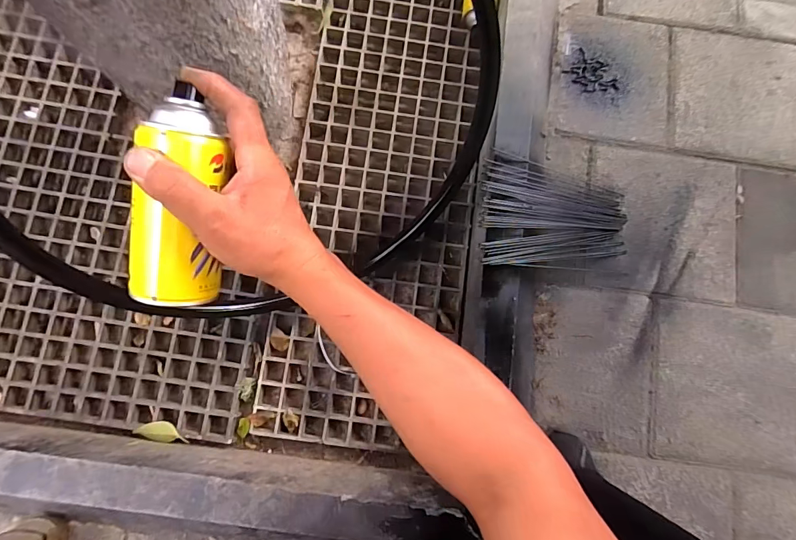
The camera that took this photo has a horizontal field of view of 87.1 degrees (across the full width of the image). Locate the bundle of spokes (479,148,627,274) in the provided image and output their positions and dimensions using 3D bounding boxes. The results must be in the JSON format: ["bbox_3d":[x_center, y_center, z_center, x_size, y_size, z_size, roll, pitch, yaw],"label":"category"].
[{"bbox_3d":[0.250,-0.089,0.661,0.245,0.052,0.171,1,81,-1],"label":"bundle of spokes"}]

